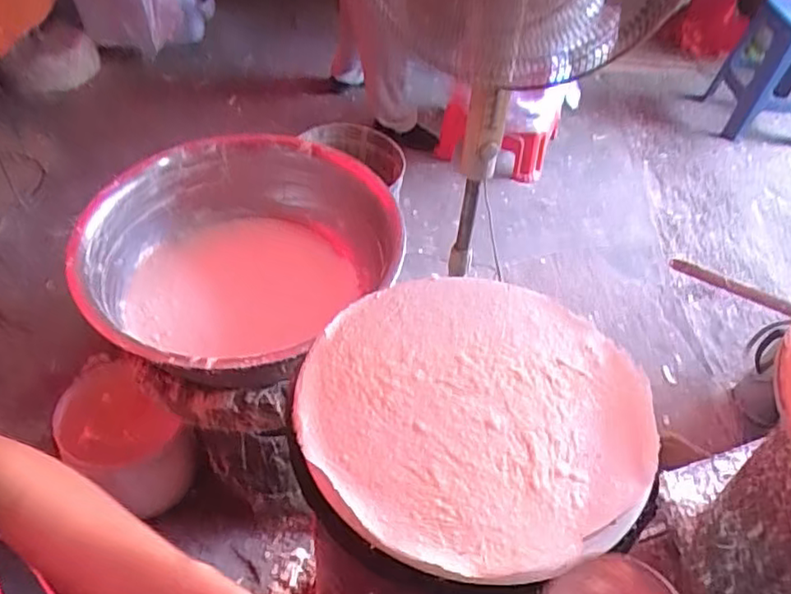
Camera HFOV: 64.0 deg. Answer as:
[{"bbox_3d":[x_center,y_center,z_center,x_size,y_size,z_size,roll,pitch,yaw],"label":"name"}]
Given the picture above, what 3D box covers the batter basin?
[{"bbox_3d":[-0.263,-0.050,1.069,0.413,0.241,0.459,20,48,14],"label":"batter basin"}]

